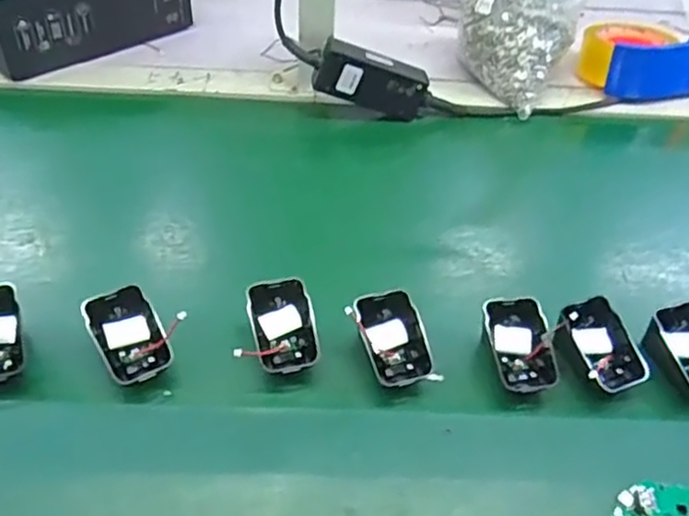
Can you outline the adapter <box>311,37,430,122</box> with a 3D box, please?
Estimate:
[{"bbox_3d":[0.030,-0.184,0.716,0.119,0.054,0.028,16,41,-20],"label":"adapter"}]

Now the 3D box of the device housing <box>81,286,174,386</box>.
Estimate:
[{"bbox_3d":[-0.151,0.054,0.481,0.045,0.018,0.067,-21,81,-29],"label":"device housing"}]

